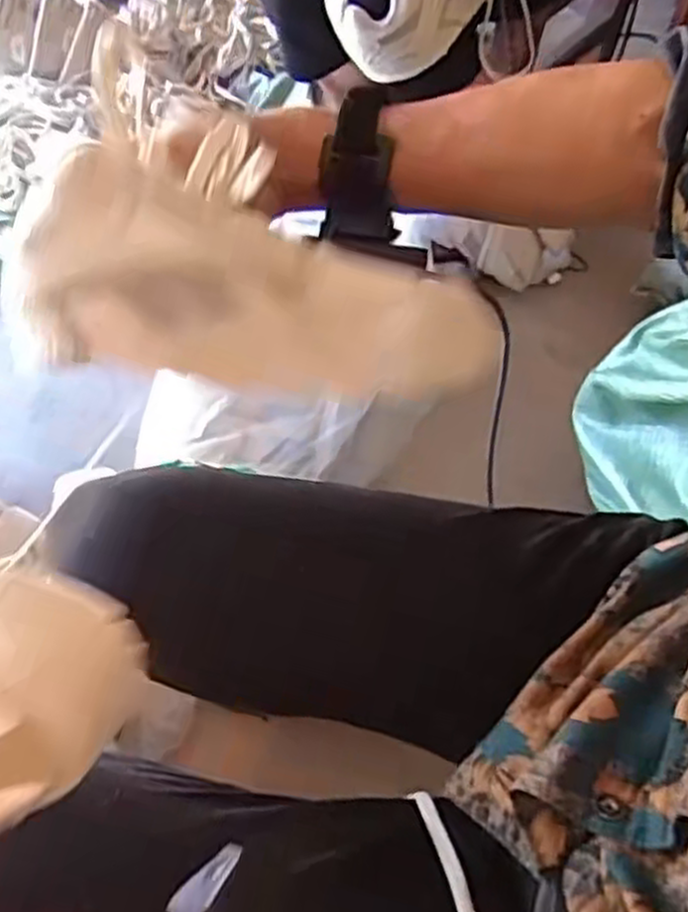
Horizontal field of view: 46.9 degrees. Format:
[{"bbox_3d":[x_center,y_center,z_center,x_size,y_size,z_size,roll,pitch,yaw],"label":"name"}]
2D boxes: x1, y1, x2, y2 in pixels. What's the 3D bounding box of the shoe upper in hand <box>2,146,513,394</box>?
[{"bbox_3d":[-0.038,-0.065,0.322,0.194,0.032,0.079,13,63,-3],"label":"shoe upper in hand"}]

